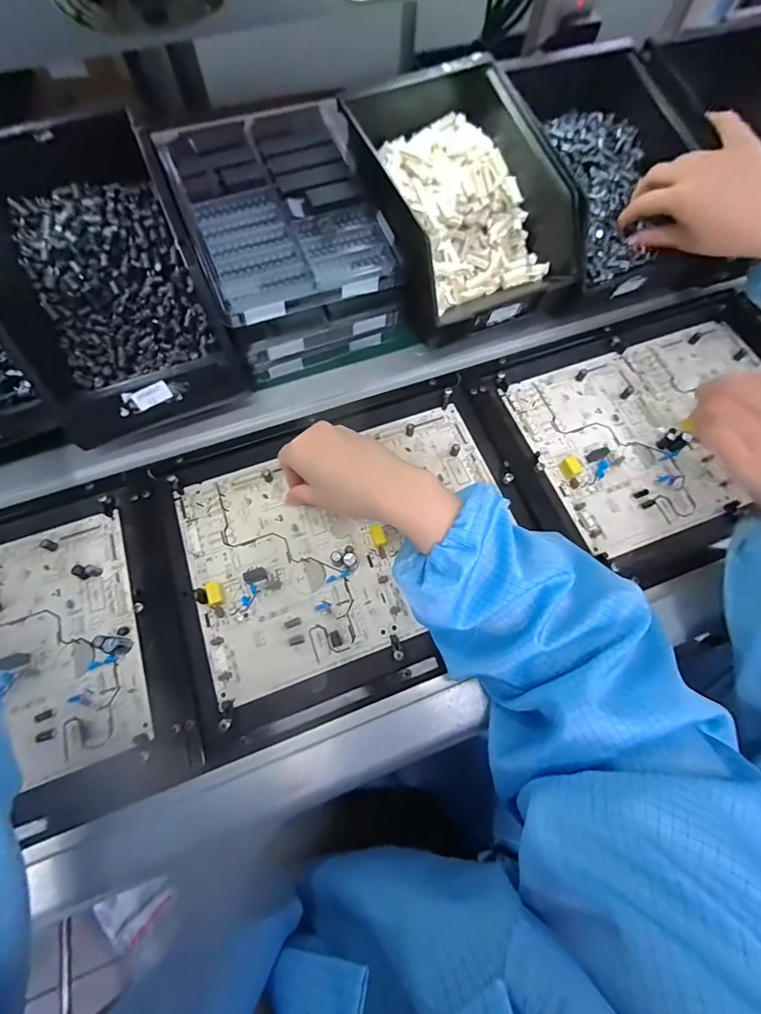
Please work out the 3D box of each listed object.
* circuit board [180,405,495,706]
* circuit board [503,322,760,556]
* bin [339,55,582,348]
[{"bbox_3d":[-0.026,0.025,0.377,0.282,0.017,0.195,-20,69,-9],"label":"circuit board"},{"bbox_3d":[0.290,-0.084,0.429,0.276,0.014,0.199,-19,69,-8],"label":"circuit board"},{"bbox_3d":[0.082,-0.296,0.413,0.169,0.105,0.228,-17,68,-8],"label":"bin"}]

